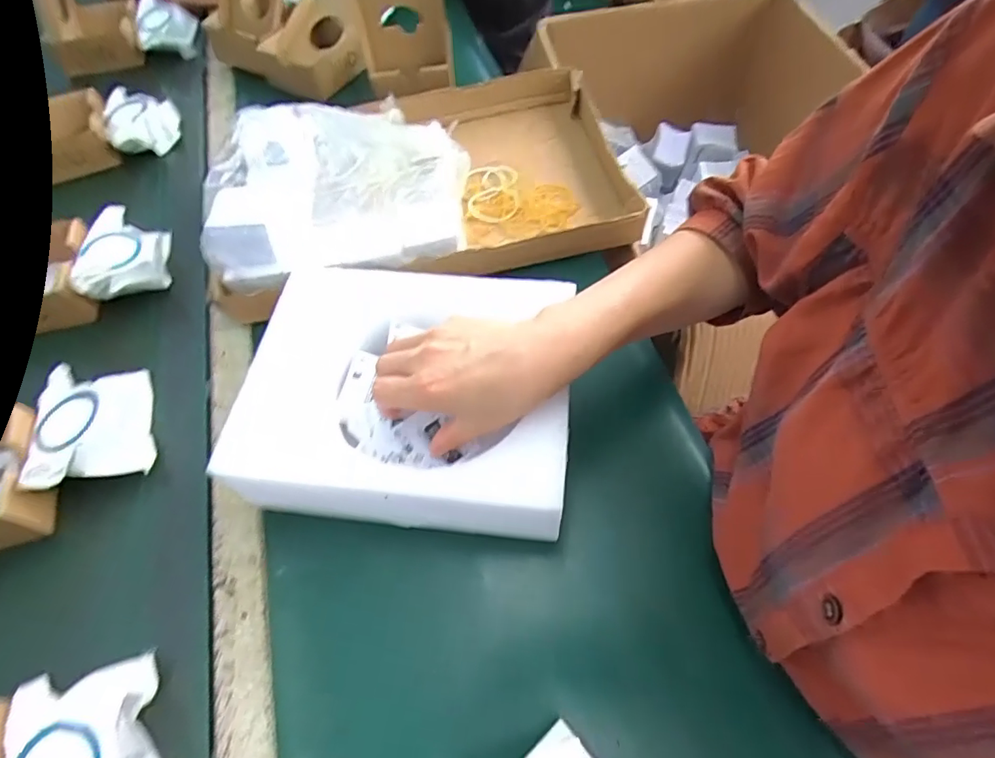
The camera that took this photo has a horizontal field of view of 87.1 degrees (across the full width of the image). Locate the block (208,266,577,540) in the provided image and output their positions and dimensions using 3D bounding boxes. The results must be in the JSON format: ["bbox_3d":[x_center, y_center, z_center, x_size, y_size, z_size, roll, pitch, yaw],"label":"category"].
[{"bbox_3d":[-0.066,0.014,0.401,0.233,0.072,0.188,2,59,4],"label":"block"}]

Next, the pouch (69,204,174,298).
[{"bbox_3d":[-0.382,-0.125,0.537,0.069,0.039,0.109,-13,59,-5],"label":"pouch"}]

